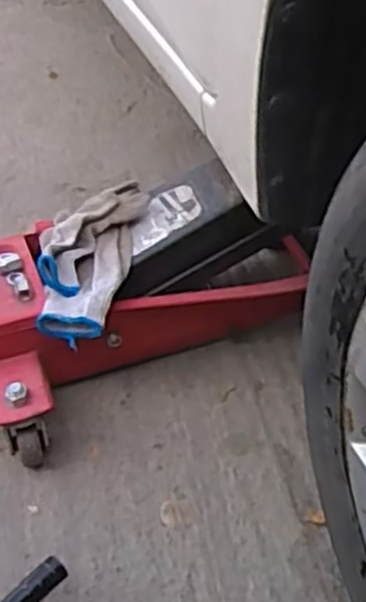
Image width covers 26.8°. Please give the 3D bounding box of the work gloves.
[{"bbox_3d":[-0.120,-0.059,0.904,0.119,0.052,0.222,13,63,11],"label":"work gloves"}]

